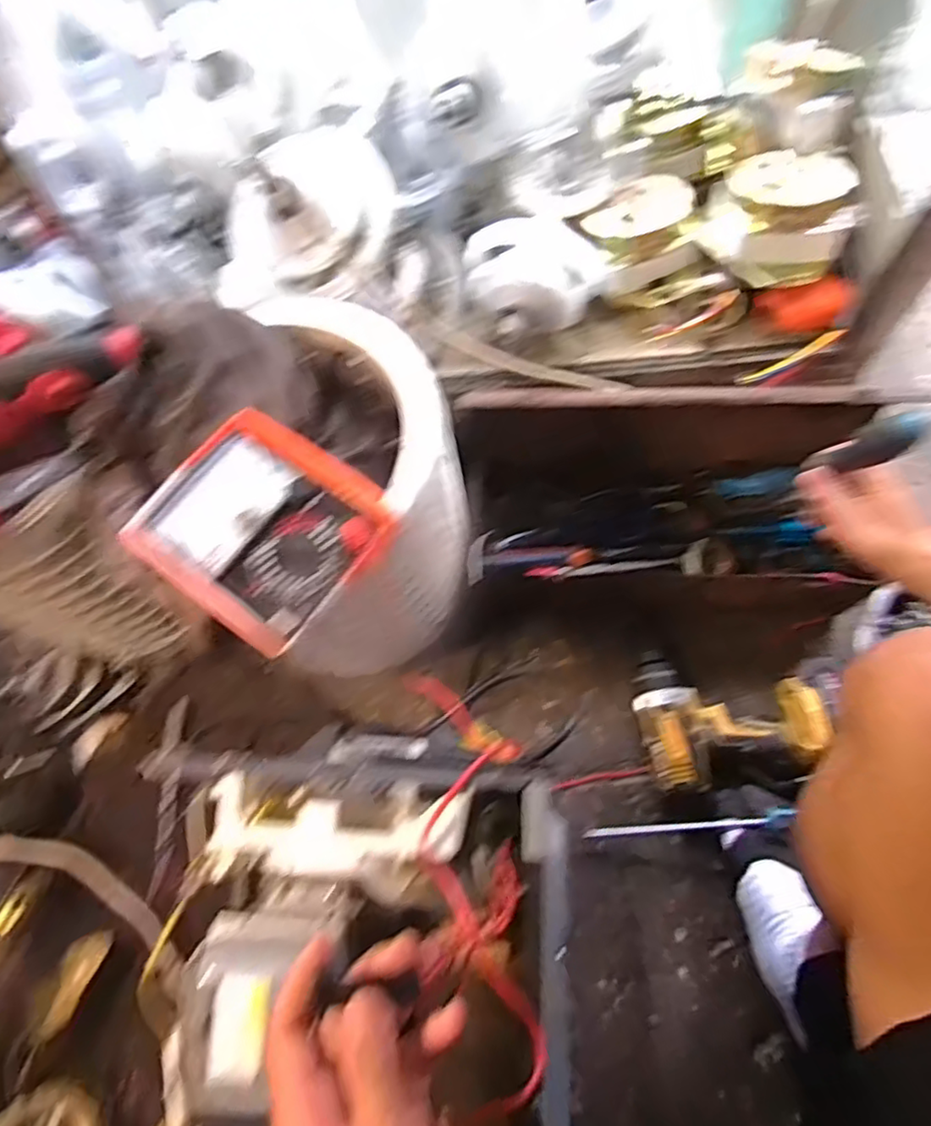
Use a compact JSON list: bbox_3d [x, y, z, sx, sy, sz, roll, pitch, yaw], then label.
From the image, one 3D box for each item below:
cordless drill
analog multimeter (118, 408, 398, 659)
[{"bbox_3d":[0.290,0.167,0.734,0.185,0.074,0.159,-8,67,-1],"label":"cordless drill"},{"bbox_3d":[-0.148,-0.027,0.474,0.164,0.030,0.139,33,73,15],"label":"analog multimeter"}]

